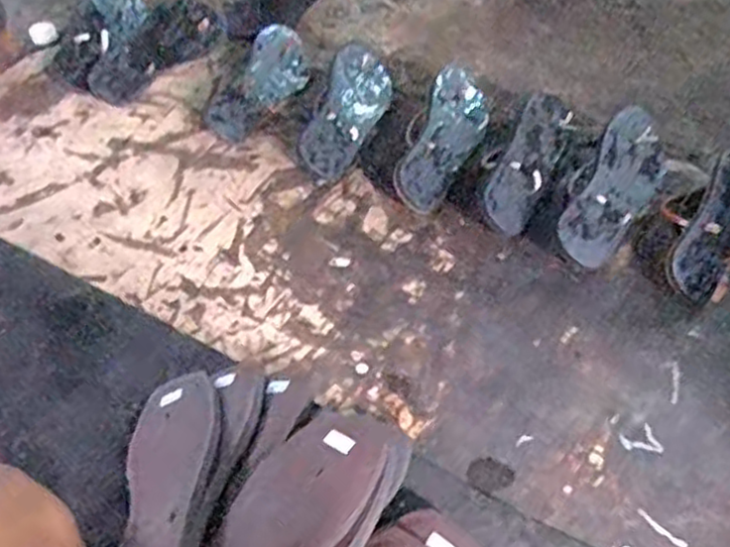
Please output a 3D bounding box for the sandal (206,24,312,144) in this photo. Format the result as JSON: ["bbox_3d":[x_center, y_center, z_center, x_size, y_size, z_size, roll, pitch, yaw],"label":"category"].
[{"bbox_3d":[-0.144,-0.282,1.034,0.094,0.048,0.235,14,51,13],"label":"sandal"}]

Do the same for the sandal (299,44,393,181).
[{"bbox_3d":[-0.021,-0.222,0.974,0.090,0.031,0.223,26,60,-12],"label":"sandal"}]

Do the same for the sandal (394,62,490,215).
[{"bbox_3d":[0.106,-0.182,0.924,0.078,0.036,0.241,17,64,15],"label":"sandal"}]

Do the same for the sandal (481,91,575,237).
[{"bbox_3d":[0.193,-0.145,0.894,0.082,0.064,0.210,22,53,19],"label":"sandal"}]

